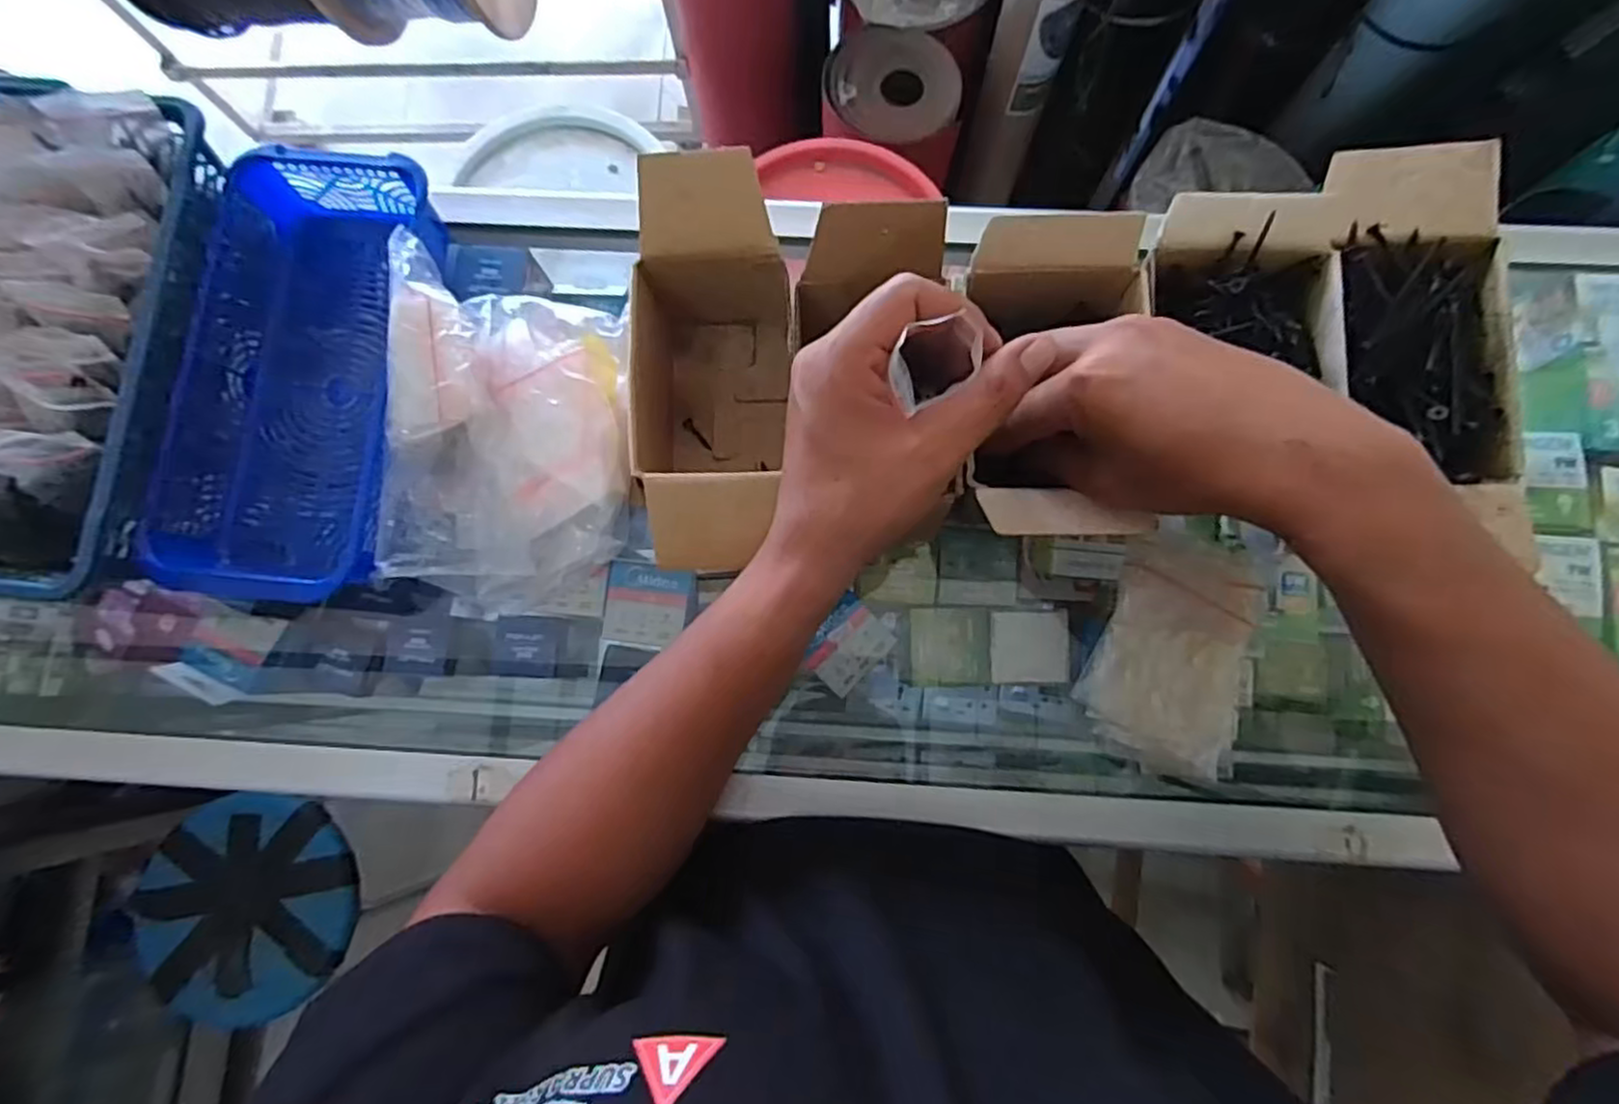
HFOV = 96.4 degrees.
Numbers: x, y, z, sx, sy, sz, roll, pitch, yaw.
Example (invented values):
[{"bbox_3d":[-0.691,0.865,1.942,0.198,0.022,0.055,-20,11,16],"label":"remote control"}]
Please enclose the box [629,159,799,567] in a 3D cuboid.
[{"bbox_3d":[-0.057,-0.091,0.397,0.071,0.101,0.200,2,81,3],"label":"box"}]

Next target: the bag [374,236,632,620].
[{"bbox_3d":[-0.172,-0.070,0.416,0.134,0.056,0.203,2,81,3],"label":"bag"}]

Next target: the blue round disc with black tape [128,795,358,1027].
[{"bbox_3d":[-0.788,0.495,1.010,0.282,0.032,0.294,-9,81,1],"label":"blue round disc with black tape"}]

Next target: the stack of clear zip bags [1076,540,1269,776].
[{"bbox_3d":[0.205,0.056,0.404,0.081,0.027,0.130,12,82,4],"label":"stack of clear zip bags"}]

